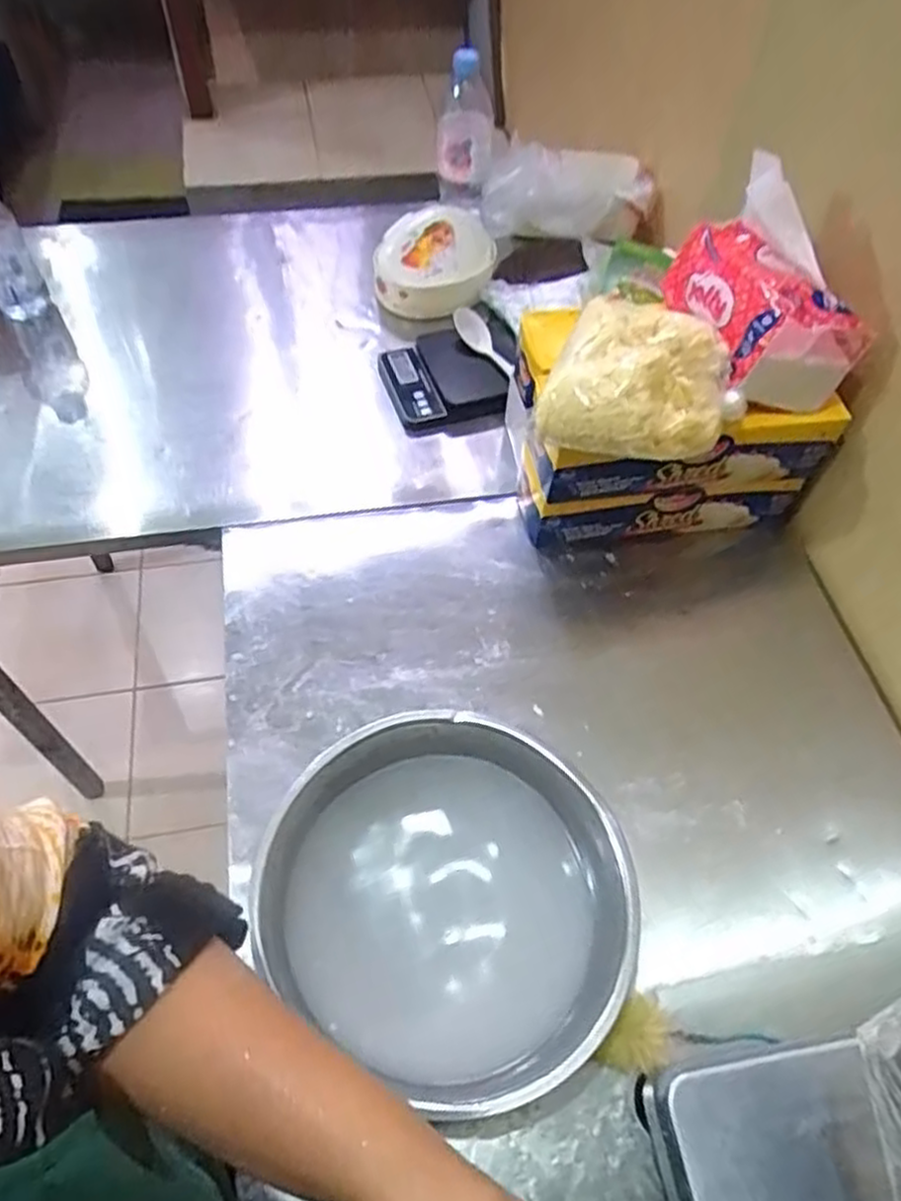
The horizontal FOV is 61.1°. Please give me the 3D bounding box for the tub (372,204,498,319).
[{"bbox_3d":[-0.019,-0.456,1.025,0.156,0.065,0.170,0,55,-2],"label":"tub"}]

